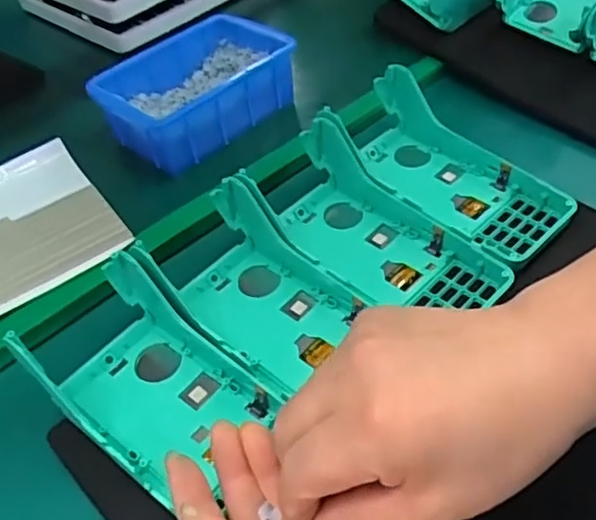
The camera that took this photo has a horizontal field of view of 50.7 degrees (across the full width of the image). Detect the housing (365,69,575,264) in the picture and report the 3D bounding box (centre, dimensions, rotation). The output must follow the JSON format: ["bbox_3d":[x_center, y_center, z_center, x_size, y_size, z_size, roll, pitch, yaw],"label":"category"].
[{"bbox_3d":[0.099,-0.066,0.425,0.076,0.050,0.161,-35,51,-26],"label":"housing"}]

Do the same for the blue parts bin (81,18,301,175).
[{"bbox_3d":[-0.085,-0.140,0.515,0.159,0.052,0.111,-36,51,-26],"label":"blue parts bin"}]

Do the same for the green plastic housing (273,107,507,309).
[{"bbox_3d":[0.044,-0.025,0.389,0.080,0.056,0.169,-36,51,-26],"label":"green plastic housing"}]

